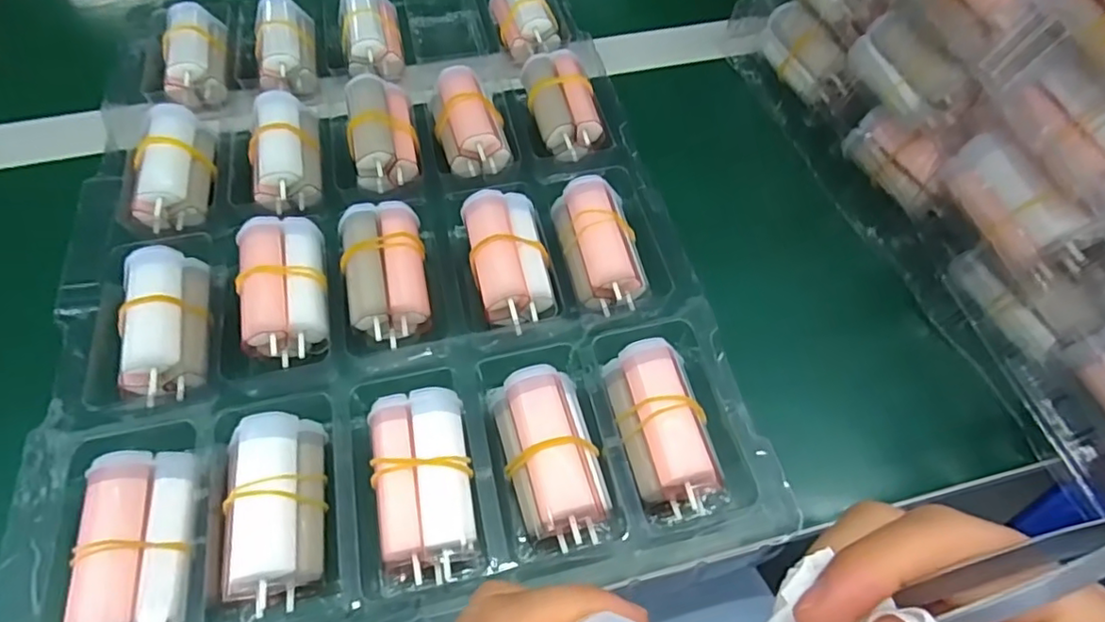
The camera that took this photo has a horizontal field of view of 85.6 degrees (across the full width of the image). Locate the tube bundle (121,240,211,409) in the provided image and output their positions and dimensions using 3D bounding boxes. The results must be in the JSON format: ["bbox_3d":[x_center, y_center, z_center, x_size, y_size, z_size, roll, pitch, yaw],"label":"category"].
[{"bbox_3d":[-0.172,0.005,0.267,0.030,0.027,0.069,-10,59,-8],"label":"tube bundle"}]

